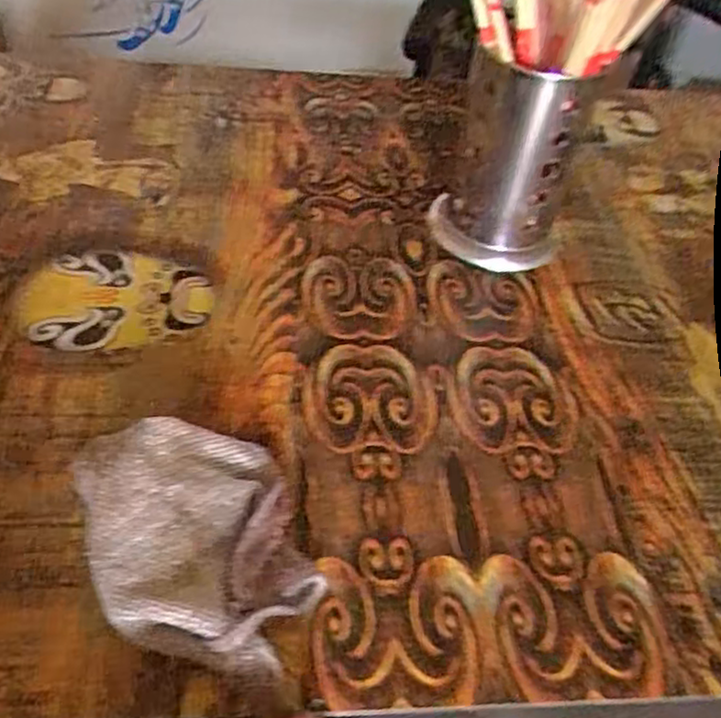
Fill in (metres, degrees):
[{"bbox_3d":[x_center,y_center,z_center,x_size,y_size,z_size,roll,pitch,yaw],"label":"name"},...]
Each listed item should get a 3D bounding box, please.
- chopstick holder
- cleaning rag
[{"bbox_3d":[0.127,-0.174,0.609,0.112,0.150,0.113,16,46,8],"label":"chopstick holder"},{"bbox_3d":[-0.084,0.098,0.382,0.107,0.052,0.139,-15,49,-21],"label":"cleaning rag"}]

